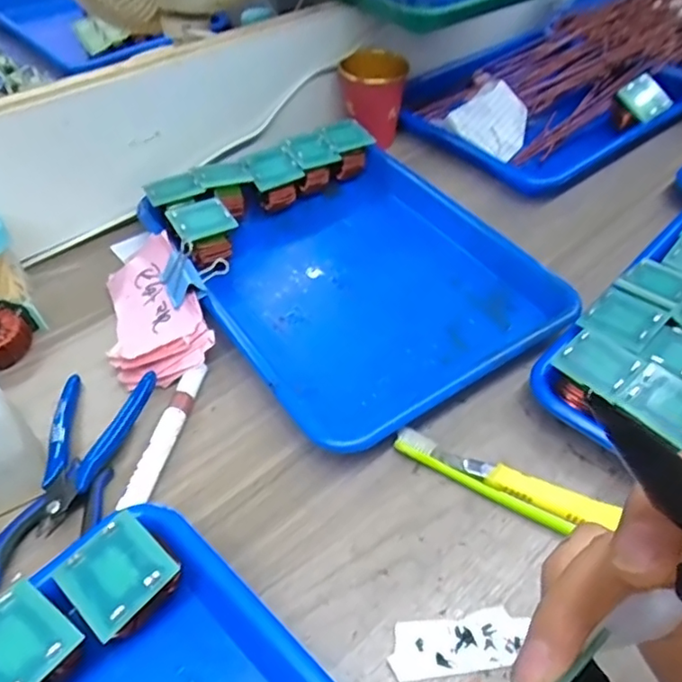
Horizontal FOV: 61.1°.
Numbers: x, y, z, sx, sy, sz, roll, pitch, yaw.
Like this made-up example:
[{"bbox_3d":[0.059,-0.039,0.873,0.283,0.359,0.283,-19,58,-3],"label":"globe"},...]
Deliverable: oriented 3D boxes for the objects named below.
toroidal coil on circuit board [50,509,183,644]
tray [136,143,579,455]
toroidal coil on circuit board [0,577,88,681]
[{"bbox_3d":[-0.110,0.126,0.297,0.048,0.048,0.047,36,56,26],"label":"toroidal coil on circuit board"},{"bbox_3d":[0.017,-0.056,0.480,0.249,0.034,0.283,-24,53,-22],"label":"tray"},{"bbox_3d":[-0.151,0.151,0.276,0.046,0.044,0.045,28,53,21],"label":"toroidal coil on circuit board"}]

